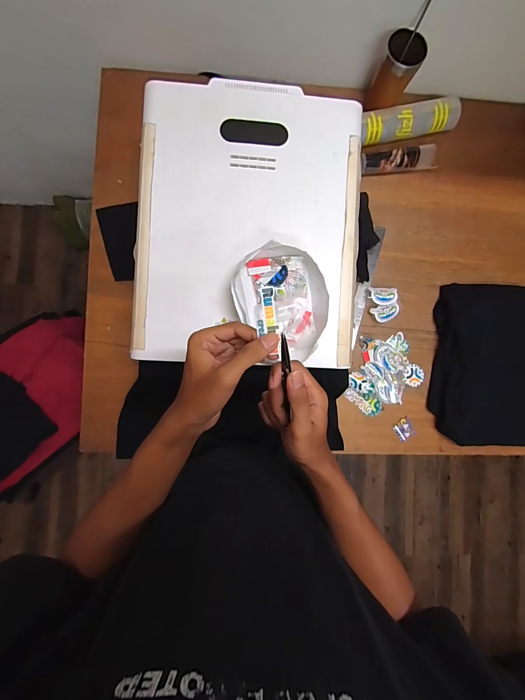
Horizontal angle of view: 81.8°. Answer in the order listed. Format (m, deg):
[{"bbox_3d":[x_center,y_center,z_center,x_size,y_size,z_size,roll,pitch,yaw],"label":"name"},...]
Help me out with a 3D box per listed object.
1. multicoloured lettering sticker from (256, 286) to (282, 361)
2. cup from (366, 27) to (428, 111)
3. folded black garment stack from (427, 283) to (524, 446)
[{"bbox_3d":[0.006,-0.025,0.301,0.022,0.006,0.074,-10,105,-5],"label":"multicoloured lettering sticker"},{"bbox_3d":[0.286,-0.600,0.658,0.073,0.114,0.077,0,89,-5],"label":"cup"},{"bbox_3d":[0.679,0.045,0.738,0.549,0.074,0.377,3,88,-5],"label":"folded black garment stack"}]

